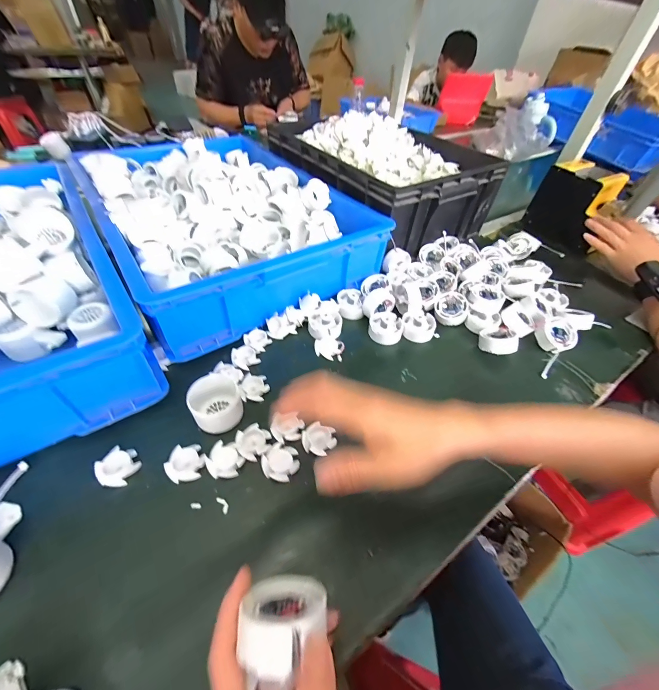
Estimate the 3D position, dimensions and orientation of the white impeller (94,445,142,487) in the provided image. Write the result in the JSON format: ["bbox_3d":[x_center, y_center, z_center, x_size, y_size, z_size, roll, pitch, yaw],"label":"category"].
[{"bbox_3d":[-0.235,0.136,0.347,0.039,0.012,0.040,30,51,20],"label":"white impeller"}]

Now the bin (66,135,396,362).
[{"bbox_3d":[-0.222,-0.265,0.629,0.422,0.118,0.580,-27,55,-27],"label":"bin"}]

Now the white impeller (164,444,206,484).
[{"bbox_3d":[-0.163,0.135,0.355,0.041,0.013,0.037,-8,49,-14],"label":"white impeller"}]

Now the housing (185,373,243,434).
[{"bbox_3d":[-0.138,0.069,0.385,0.064,0.043,0.056,-31,57,-30],"label":"housing"}]

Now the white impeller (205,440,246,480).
[{"bbox_3d":[-0.122,0.133,0.359,0.037,0.010,0.043,-28,56,-28],"label":"white impeller"}]

